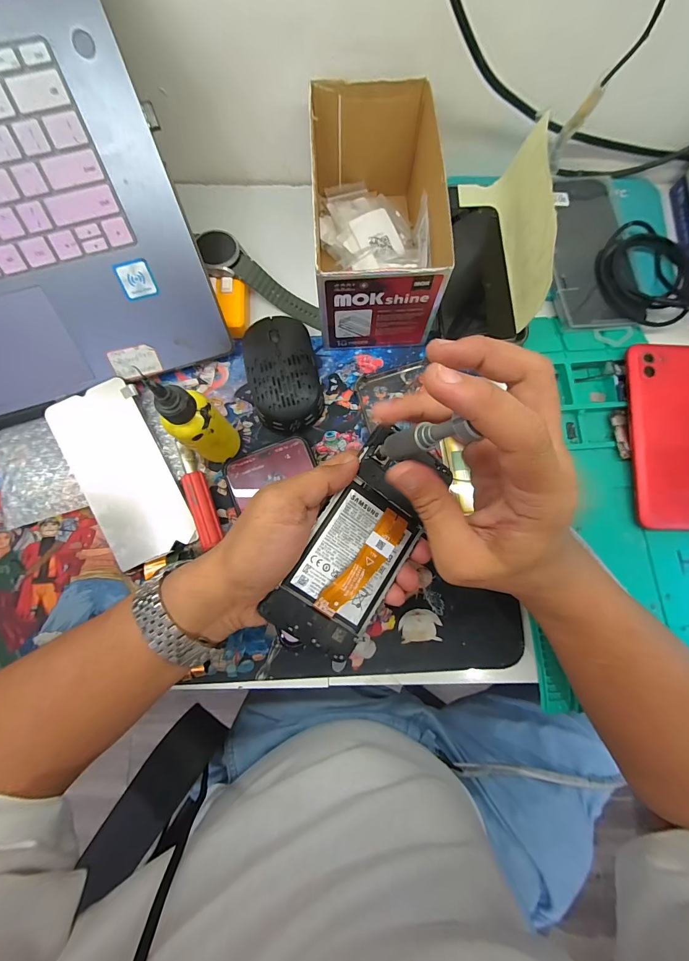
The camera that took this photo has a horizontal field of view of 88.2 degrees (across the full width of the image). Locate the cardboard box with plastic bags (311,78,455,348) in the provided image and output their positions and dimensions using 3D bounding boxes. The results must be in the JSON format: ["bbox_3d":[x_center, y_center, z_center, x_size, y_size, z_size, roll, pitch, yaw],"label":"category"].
[{"bbox_3d":[0.024,-0.224,0.304,0.094,0.084,0.188,-3,79,-1],"label":"cardboard box with plastic bags"}]

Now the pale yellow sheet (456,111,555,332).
[{"bbox_3d":[0.139,-0.210,0.304,0.045,0.076,0.150,-4,80,-1],"label":"pale yellow sheet"}]

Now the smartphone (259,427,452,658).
[{"bbox_3d":[0.013,0.043,0.248,0.067,0.008,0.147,35,78,-12],"label":"smartphone"}]

